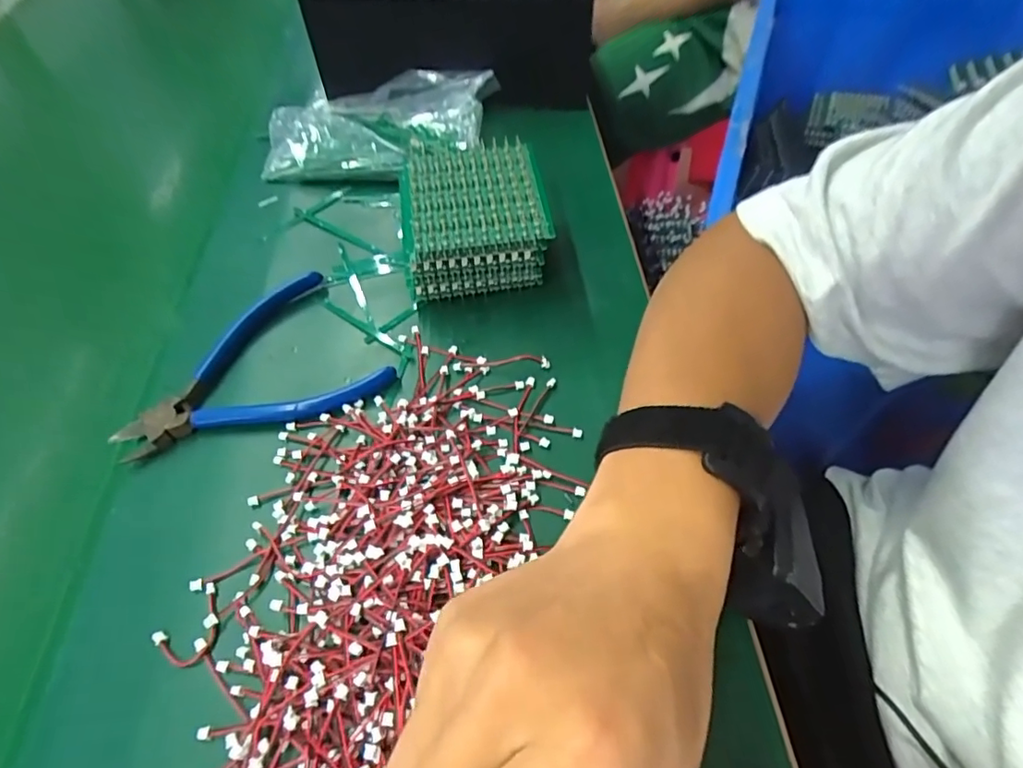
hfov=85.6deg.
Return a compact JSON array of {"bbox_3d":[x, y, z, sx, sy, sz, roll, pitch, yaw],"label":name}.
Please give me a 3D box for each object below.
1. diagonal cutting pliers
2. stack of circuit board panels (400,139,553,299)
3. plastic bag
[{"bbox_3d":[-0.152,-0.003,0.317,0.137,0.015,0.106,-33,58,-18],"label":"diagonal cutting pliers"},{"bbox_3d":[-0.024,-0.104,0.354,0.084,0.056,0.090,-8,54,-1],"label":"stack of circuit board panels"},{"bbox_3d":[-0.107,-0.215,0.453,0.176,0.032,0.113,1,54,5],"label":"plastic bag"}]

